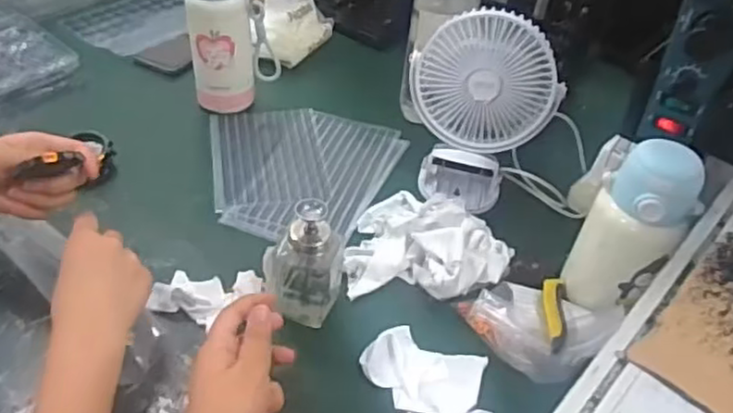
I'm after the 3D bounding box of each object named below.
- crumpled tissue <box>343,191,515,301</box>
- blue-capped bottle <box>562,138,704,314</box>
[{"bbox_3d":[0.065,0.024,0.677,0.164,0.055,0.150,6,41,-1],"label":"crumpled tissue"},{"bbox_3d":[0.237,0.023,0.600,0.082,0.151,0.077,31,47,26],"label":"blue-capped bottle"}]

